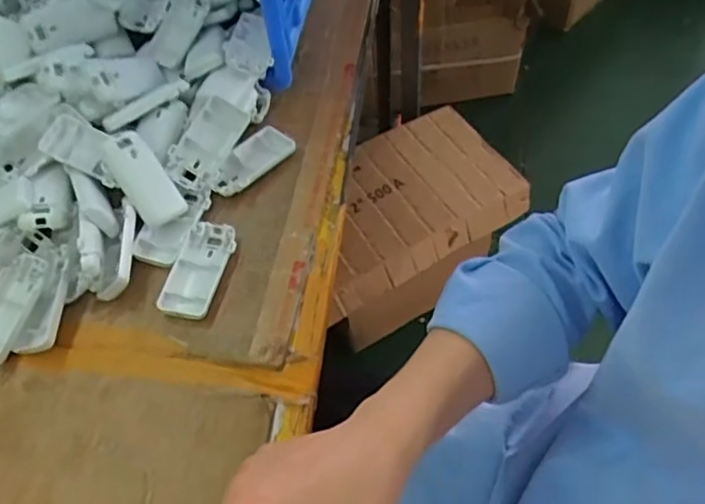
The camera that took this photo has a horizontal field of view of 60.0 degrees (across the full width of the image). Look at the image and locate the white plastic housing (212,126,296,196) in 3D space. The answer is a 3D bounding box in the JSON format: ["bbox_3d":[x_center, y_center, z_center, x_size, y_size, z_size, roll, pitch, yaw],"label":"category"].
[{"bbox_3d":[-0.104,-0.092,0.624,0.047,0.018,0.094,32,64,22],"label":"white plastic housing"}]

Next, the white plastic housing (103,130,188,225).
[{"bbox_3d":[-0.199,-0.070,0.578,0.041,0.018,0.093,-38,103,-21],"label":"white plastic housing"}]

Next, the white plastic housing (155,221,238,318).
[{"bbox_3d":[-0.139,0.016,0.556,0.047,0.021,0.096,13,57,12],"label":"white plastic housing"}]

